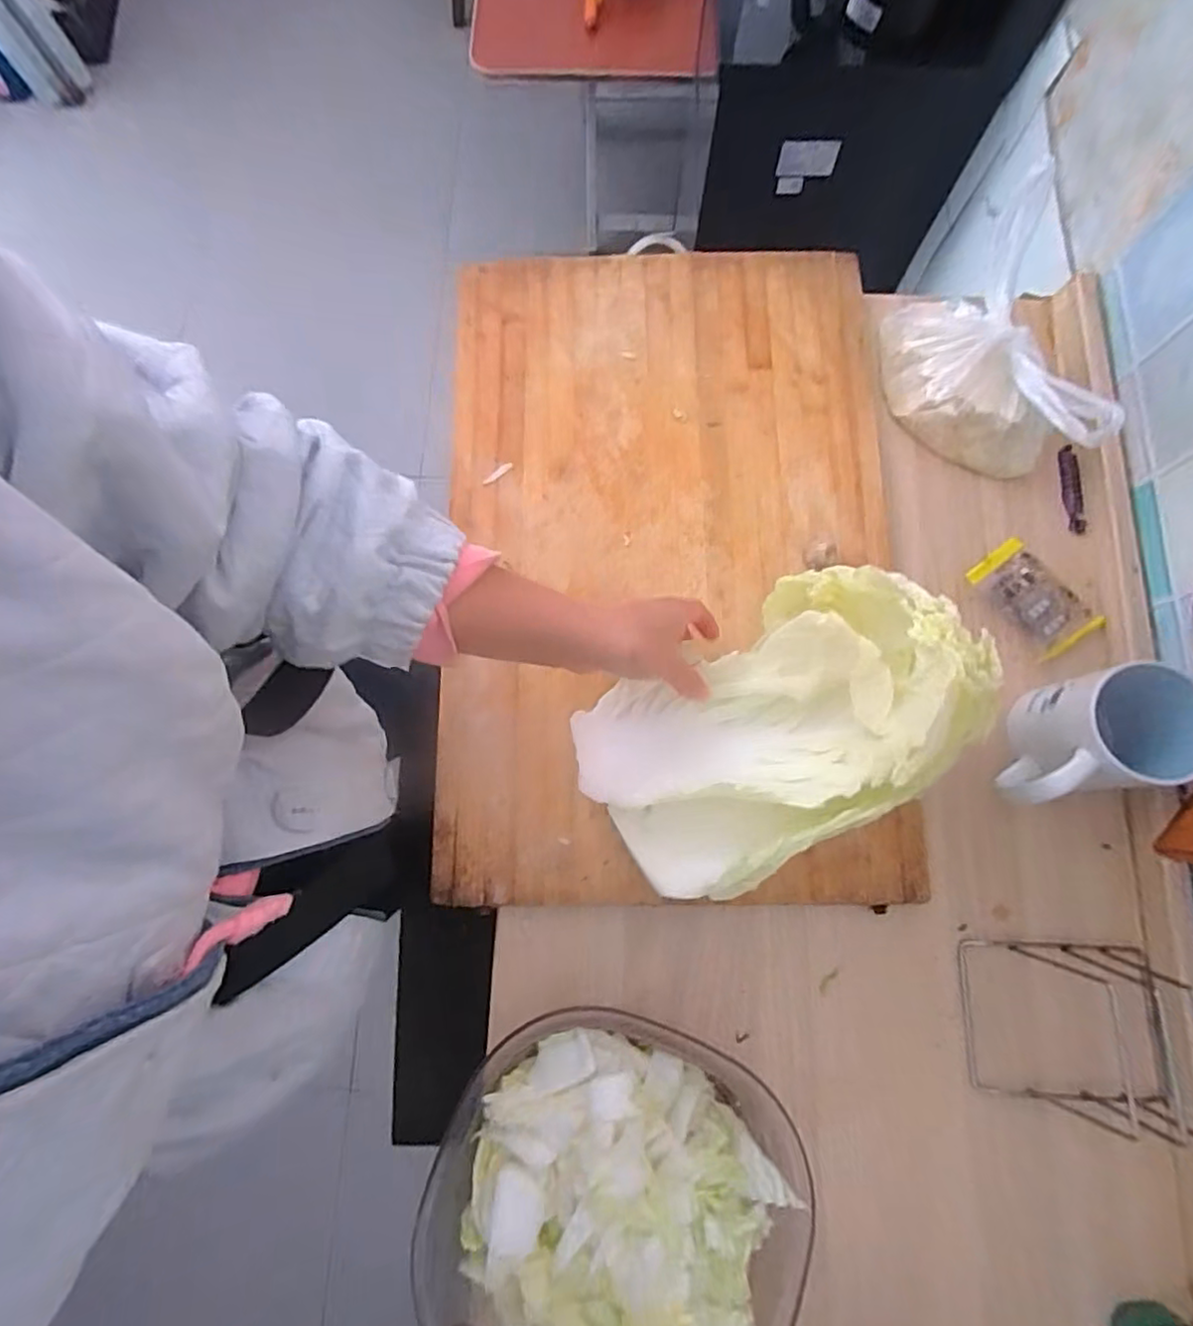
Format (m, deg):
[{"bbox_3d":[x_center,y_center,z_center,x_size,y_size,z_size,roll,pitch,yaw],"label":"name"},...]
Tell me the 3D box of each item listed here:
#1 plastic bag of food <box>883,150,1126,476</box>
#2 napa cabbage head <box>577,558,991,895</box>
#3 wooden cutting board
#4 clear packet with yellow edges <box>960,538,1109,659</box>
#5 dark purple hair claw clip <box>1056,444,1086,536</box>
[{"bbox_3d":[0.310,-0.238,0.506,0.095,0.088,0.198,-17,79,-2],"label":"plastic bag of food"},{"bbox_3d":[0.114,0.041,0.412,0.244,0.117,0.151,-30,80,-5],"label":"napa cabbage head"},{"bbox_3d":[0.058,-0.095,0.520,0.363,0.020,0.555,-1,79,1],"label":"wooden cutting board"},{"bbox_3d":[0.356,-0.053,0.515,0.061,0.018,0.096,-37,80,-6],"label":"clear packet with yellow edges"},{"bbox_3d":[0.409,-0.147,0.540,0.016,0.010,0.077,0,79,1],"label":"dark purple hair claw clip"}]

